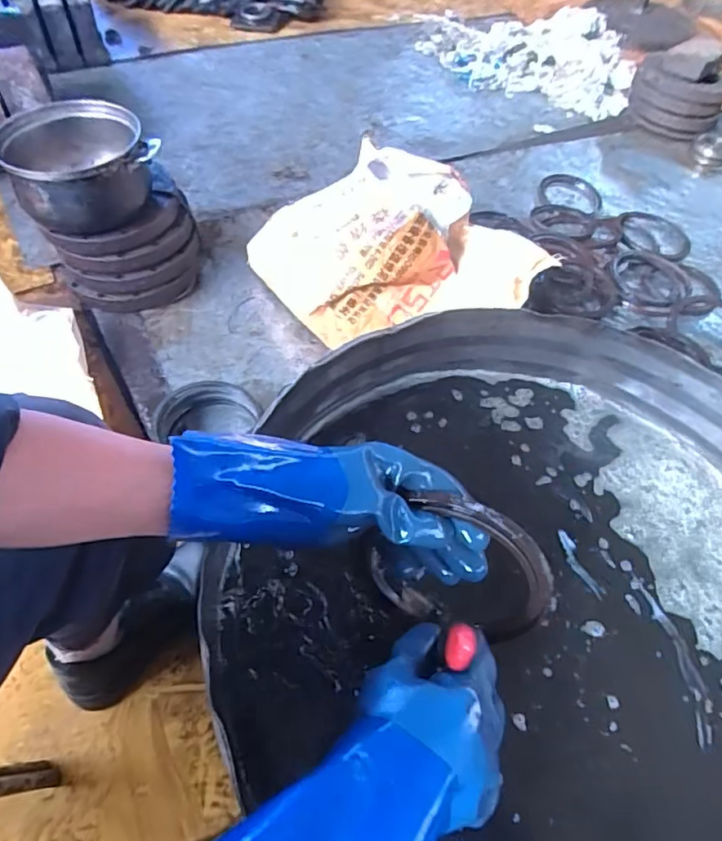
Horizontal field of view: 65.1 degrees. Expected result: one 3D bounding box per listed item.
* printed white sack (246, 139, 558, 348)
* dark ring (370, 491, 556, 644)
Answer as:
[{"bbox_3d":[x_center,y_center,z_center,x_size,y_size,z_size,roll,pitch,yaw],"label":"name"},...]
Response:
[{"bbox_3d":[0.043,-0.290,0.926,0.403,0.185,0.298,-14,57,-14],"label":"printed white sack"},{"bbox_3d":[0.068,0.112,0.420,0.138,0.143,0.019,-7,32,31],"label":"dark ring"}]

